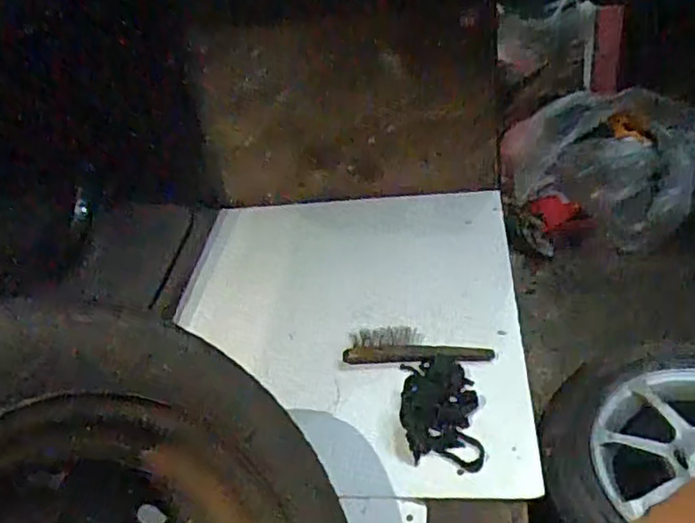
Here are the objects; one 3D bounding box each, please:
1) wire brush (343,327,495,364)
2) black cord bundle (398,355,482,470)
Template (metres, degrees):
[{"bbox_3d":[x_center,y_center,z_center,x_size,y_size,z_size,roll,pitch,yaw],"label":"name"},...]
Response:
[{"bbox_3d":[0.100,0.122,0.910,0.205,0.024,0.056,1,41,9],"label":"wire brush"},{"bbox_3d":[0.120,0.192,0.825,0.096,0.027,0.161,-2,41,6],"label":"black cord bundle"}]

